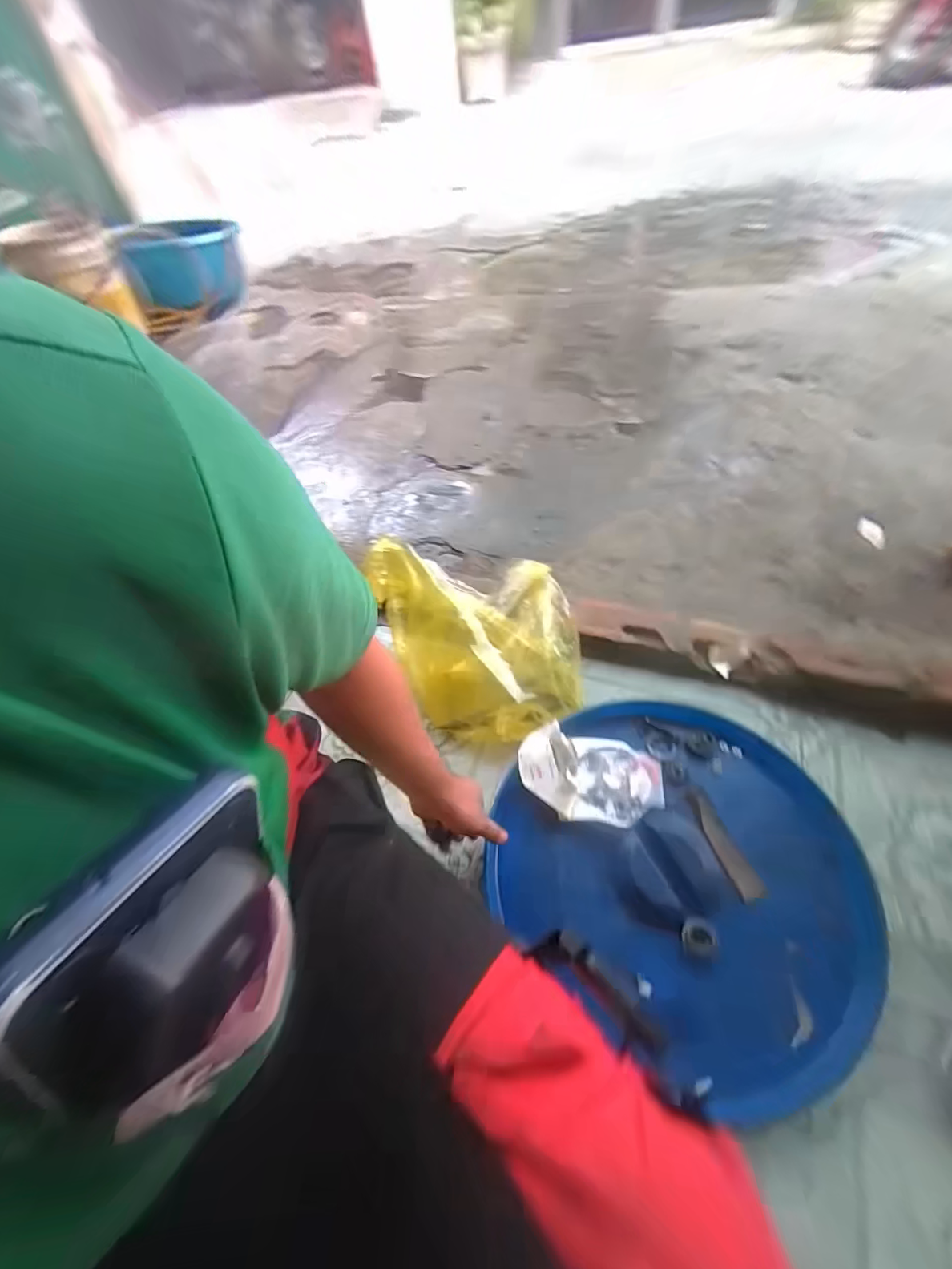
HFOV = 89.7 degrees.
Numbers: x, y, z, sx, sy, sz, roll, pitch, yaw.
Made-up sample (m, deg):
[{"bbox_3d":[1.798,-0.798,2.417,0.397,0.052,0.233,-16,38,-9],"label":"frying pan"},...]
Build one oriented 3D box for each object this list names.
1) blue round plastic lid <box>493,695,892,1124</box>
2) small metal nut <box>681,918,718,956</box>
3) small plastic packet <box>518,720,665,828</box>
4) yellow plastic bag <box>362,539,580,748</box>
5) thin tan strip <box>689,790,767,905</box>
[{"bbox_3d":[0.262,0.288,0.612,0.431,0.040,0.412,-4,55,6],"label":"blue round plastic lid"},{"bbox_3d":[0.263,0.356,0.563,0.040,0.010,0.040,-4,55,6],"label":"small metal nut"},{"bbox_3d":[0.160,0.197,0.672,0.195,0.033,0.120,6,57,13],"label":"small plastic packet"},{"bbox_3d":[0.014,0.006,0.756,0.285,0.189,0.289,-15,55,-3],"label":"yellow plastic bag"},{"bbox_3d":[0.324,0.272,0.624,0.033,0.005,0.134,-18,60,-6],"label":"thin tan strip"}]

